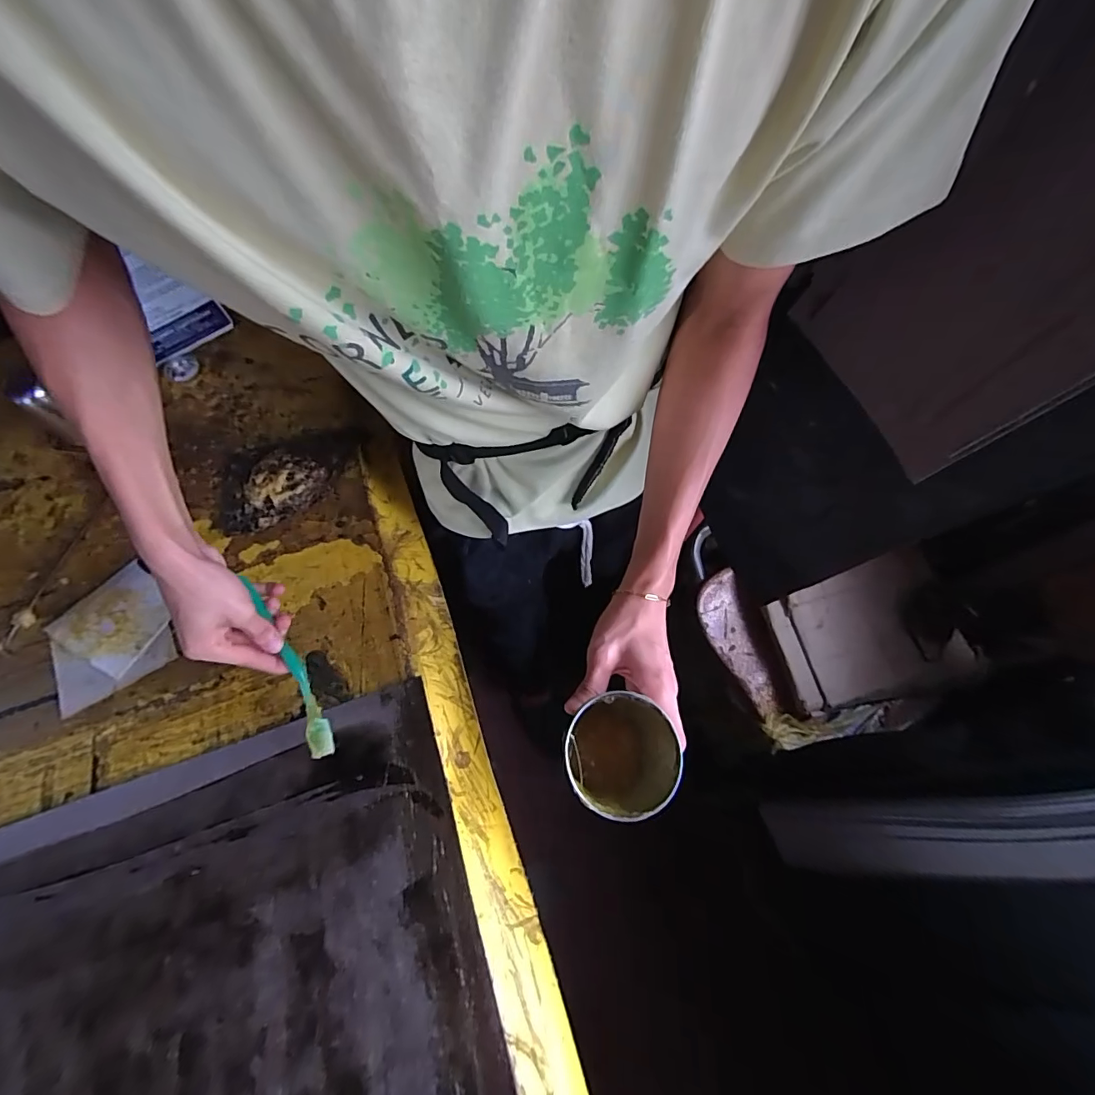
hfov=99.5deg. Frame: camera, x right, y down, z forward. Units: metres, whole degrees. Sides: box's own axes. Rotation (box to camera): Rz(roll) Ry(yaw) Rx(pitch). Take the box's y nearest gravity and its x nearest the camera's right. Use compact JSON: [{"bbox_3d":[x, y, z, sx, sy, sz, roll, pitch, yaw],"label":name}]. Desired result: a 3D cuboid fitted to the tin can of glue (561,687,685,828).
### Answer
[{"bbox_3d":[0.049,0.143,0.315,0.069,0.077,0.067,-1,65,3],"label":"tin can of glue"}]

